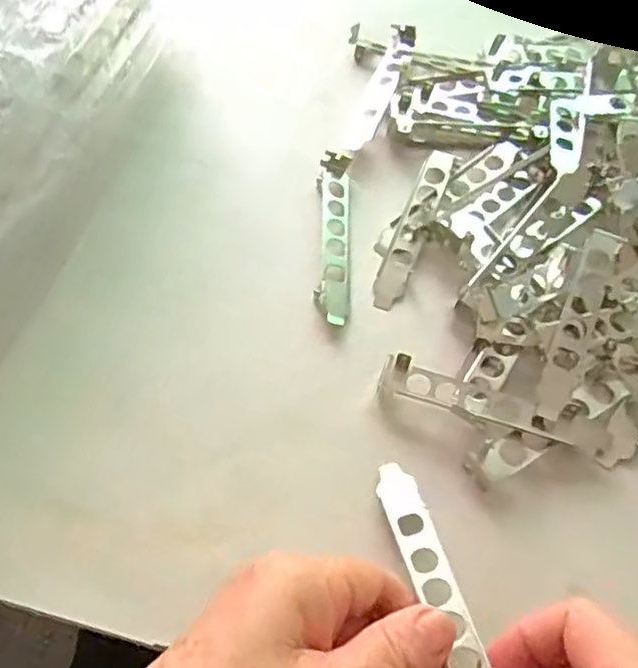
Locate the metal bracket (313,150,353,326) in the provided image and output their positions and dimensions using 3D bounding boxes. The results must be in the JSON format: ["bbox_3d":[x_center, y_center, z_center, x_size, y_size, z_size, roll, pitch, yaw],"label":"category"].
[{"bbox_3d":[0.010,-0.061,0.417,0.022,0.009,0.121,1,63,1],"label":"metal bracket"}]

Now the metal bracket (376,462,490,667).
[{"bbox_3d":[0.050,0.106,0.301,0.020,0.007,0.118,-16,43,-7],"label":"metal bracket"}]

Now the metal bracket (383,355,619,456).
[{"bbox_3d":[0.091,0.039,0.351,0.120,0.018,0.022,19,65,10],"label":"metal bracket"}]

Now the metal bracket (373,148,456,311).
[{"bbox_3d":[0.058,-0.066,0.418,0.020,0.011,0.116,20,65,10],"label":"metal bracket"}]

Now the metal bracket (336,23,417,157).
[{"bbox_3d":[0.043,-0.170,0.476,0.021,0.013,0.130,19,65,10],"label":"metal bracket"}]

